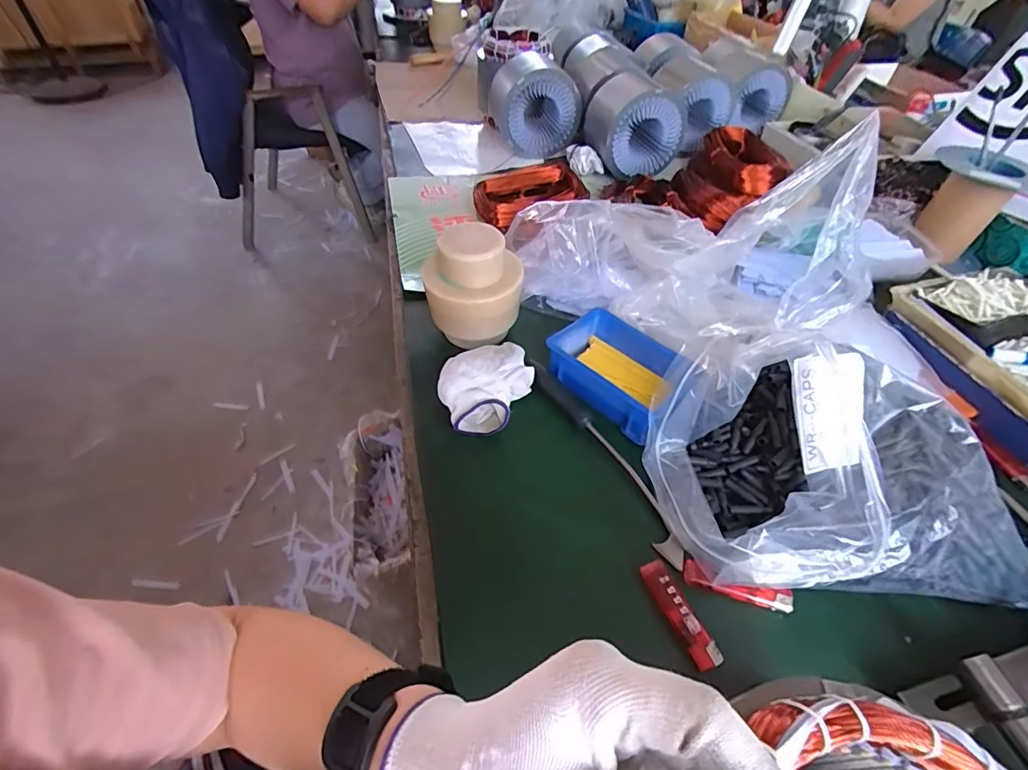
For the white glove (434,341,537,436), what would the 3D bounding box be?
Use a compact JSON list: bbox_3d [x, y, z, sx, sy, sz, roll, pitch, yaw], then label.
[{"bbox_3d":[-0.028,0.004,0.505,0.096,0.051,0.091,2,48,-2],"label":"white glove"}]

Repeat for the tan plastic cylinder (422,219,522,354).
[{"bbox_3d":[-0.045,-0.103,0.555,0.110,0.132,0.095,-10,50,-11],"label":"tan plastic cylinder"}]

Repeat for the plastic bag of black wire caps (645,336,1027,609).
[{"bbox_3d":[0.278,0.054,0.411,0.299,0.133,0.209,3,48,0],"label":"plastic bag of black wire caps"}]

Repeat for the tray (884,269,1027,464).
[{"bbox_3d":[0.583,-0.041,0.542,0.181,0.062,0.243,-7,49,-9],"label":"tray"}]

